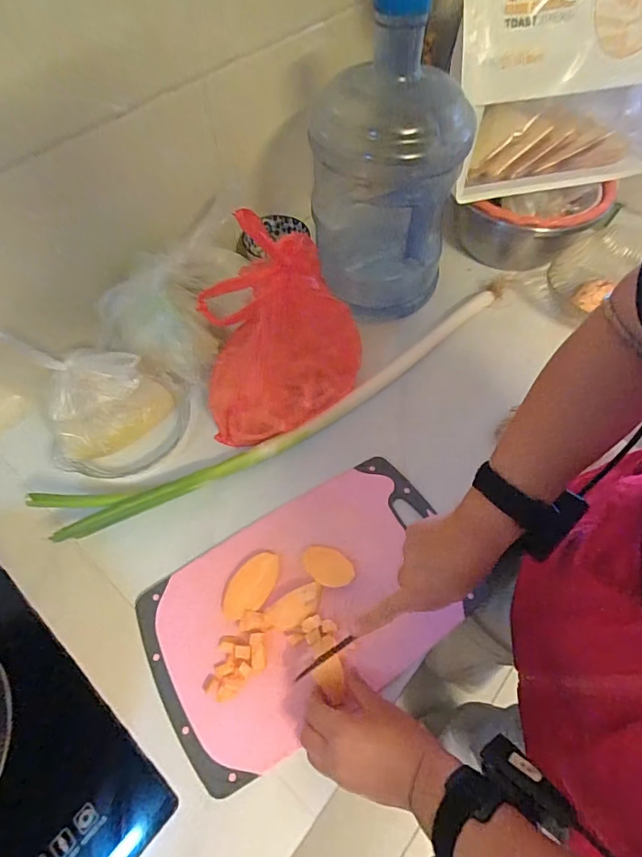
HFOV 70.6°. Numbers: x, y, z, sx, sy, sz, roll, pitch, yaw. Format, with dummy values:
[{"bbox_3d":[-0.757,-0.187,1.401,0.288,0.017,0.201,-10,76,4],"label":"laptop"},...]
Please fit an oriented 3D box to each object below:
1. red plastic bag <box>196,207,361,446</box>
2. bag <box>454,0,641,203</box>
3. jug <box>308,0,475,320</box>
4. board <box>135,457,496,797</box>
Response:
[{"bbox_3d":[-0.060,-0.093,0.531,0.172,0.254,0.116,-3,58,-1],"label":"red plastic bag"},{"bbox_3d":[0.354,-0.504,0.615,0.336,0.322,0.082,-7,36,-2],"label":"bag"},{"bbox_3d":[0.090,-0.327,0.586,0.169,0.360,0.146,10,59,7],"label":"jug"},{"bbox_3d":[-0.013,0.188,0.497,0.348,0.018,0.215,-28,62,-15],"label":"board"}]

